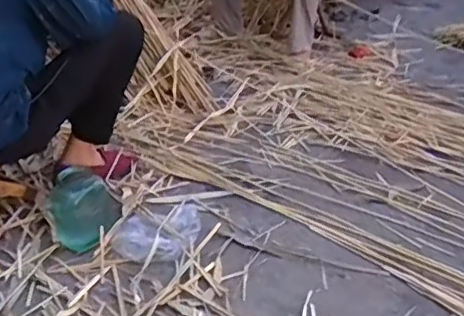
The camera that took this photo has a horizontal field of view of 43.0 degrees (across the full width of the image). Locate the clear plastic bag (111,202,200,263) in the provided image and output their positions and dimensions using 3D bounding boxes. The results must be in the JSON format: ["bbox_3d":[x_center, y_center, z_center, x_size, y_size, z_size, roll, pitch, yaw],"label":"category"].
[{"bbox_3d":[-0.146,0.139,1.241,0.147,0.043,0.195,16,35,16],"label":"clear plastic bag"}]

